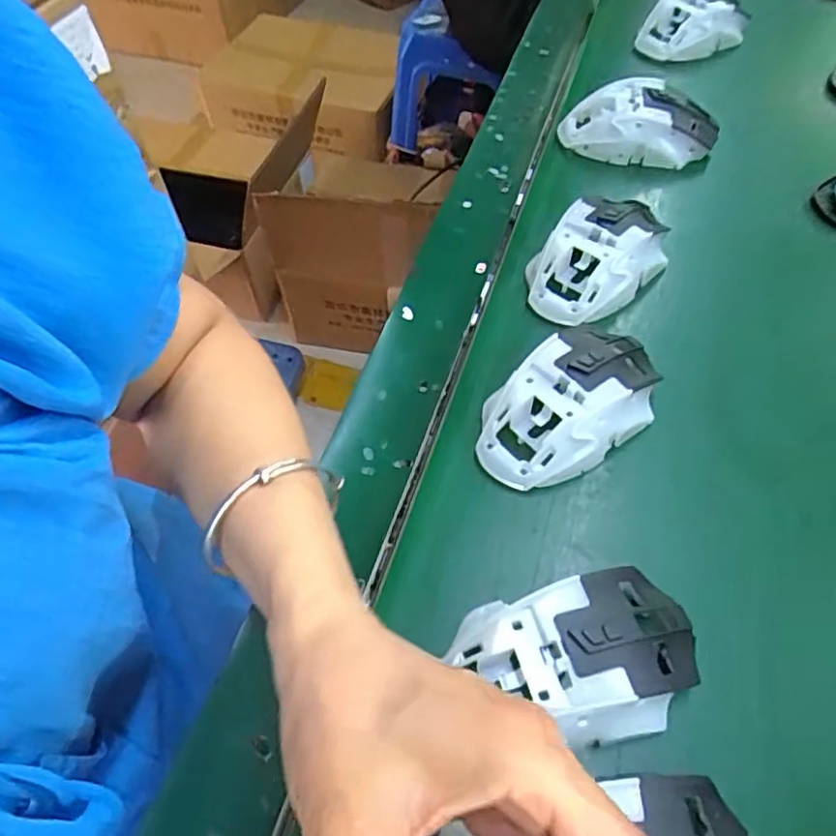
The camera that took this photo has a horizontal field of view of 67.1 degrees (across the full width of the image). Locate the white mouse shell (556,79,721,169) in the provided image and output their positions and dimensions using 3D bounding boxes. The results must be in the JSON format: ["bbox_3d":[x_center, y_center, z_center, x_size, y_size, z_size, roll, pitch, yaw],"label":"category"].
[{"bbox_3d":[0.171,-0.223,0.486,0.116,0.044,0.059,1,56,0],"label":"white mouse shell"}]

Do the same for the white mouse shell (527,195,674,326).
[{"bbox_3d":[0.117,-0.106,0.406,0.110,0.039,0.066,-35,63,-22],"label":"white mouse shell"}]

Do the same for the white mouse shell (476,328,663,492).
[{"bbox_3d":[0.083,-0.009,0.343,0.112,0.039,0.065,-31,62,-20],"label":"white mouse shell"}]

